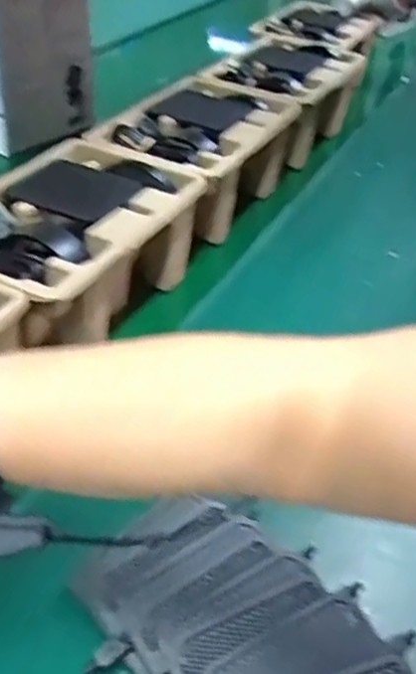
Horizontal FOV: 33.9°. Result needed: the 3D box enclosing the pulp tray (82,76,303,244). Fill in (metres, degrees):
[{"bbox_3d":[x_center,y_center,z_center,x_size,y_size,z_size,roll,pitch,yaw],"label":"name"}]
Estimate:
[{"bbox_3d":[-0.008,-0.205,0.769,0.159,0.109,0.235,21,43,19],"label":"pulp tray"}]

